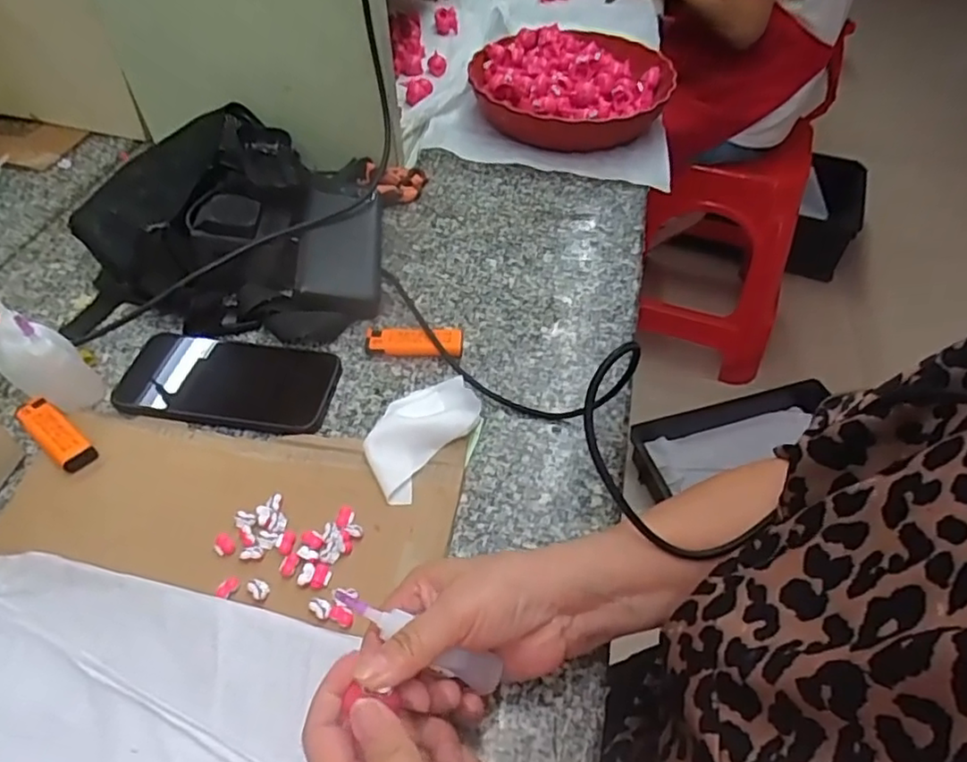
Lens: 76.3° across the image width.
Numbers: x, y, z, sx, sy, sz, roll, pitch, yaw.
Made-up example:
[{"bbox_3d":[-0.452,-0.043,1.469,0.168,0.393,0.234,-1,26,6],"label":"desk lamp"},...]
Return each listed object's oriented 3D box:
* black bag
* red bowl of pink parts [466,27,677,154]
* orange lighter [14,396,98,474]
[{"bbox_3d":[-0.223,-0.154,0.581,0.256,0.073,0.250,1,49,0],"label":"black bag"},{"bbox_3d":[0.109,-0.360,0.761,0.236,0.068,0.219,0,49,0],"label":"red bowl of pink parts"},{"bbox_3d":[-0.313,0.037,0.449,0.084,0.013,0.024,32,56,24],"label":"orange lighter"}]

